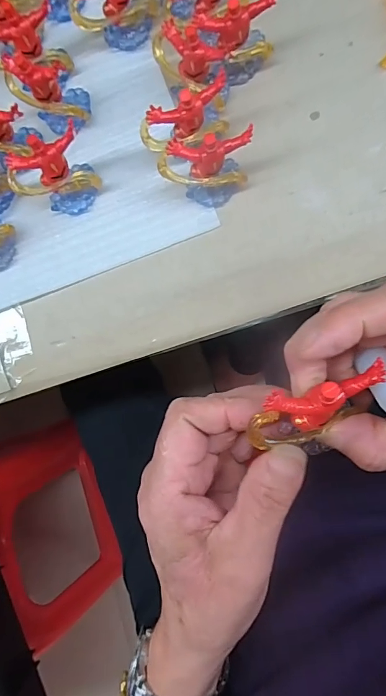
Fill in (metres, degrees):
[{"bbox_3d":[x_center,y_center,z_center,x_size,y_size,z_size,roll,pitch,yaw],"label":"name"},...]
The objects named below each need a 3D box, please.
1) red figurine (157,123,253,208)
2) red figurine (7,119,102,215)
[{"bbox_3d":[0.008,-0.110,0.257,0.055,0.049,0.029,-4,86,7],"label":"red figurine"},{"bbox_3d":[-0.089,-0.108,0.266,0.052,0.046,0.034,-18,85,6],"label":"red figurine"}]

